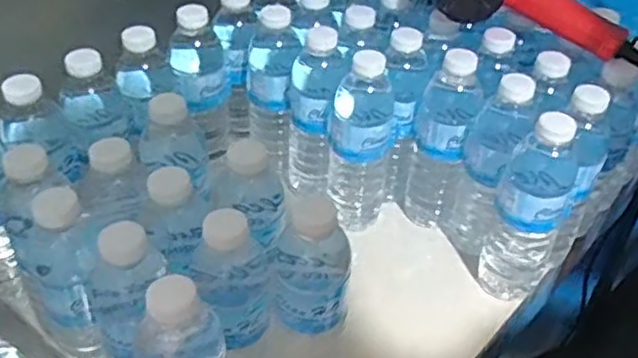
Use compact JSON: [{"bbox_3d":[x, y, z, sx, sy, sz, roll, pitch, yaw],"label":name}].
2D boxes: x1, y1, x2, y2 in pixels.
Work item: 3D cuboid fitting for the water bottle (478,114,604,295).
[{"bbox_3d":[0.203,0.026,0.628,0.073,0.196,0.071,19,43,18],"label":"water bottle"}]

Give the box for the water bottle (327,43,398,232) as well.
[{"bbox_3d":[0.045,-0.035,0.700,0.077,0.198,0.061,8,41,6],"label":"water bottle"}]

